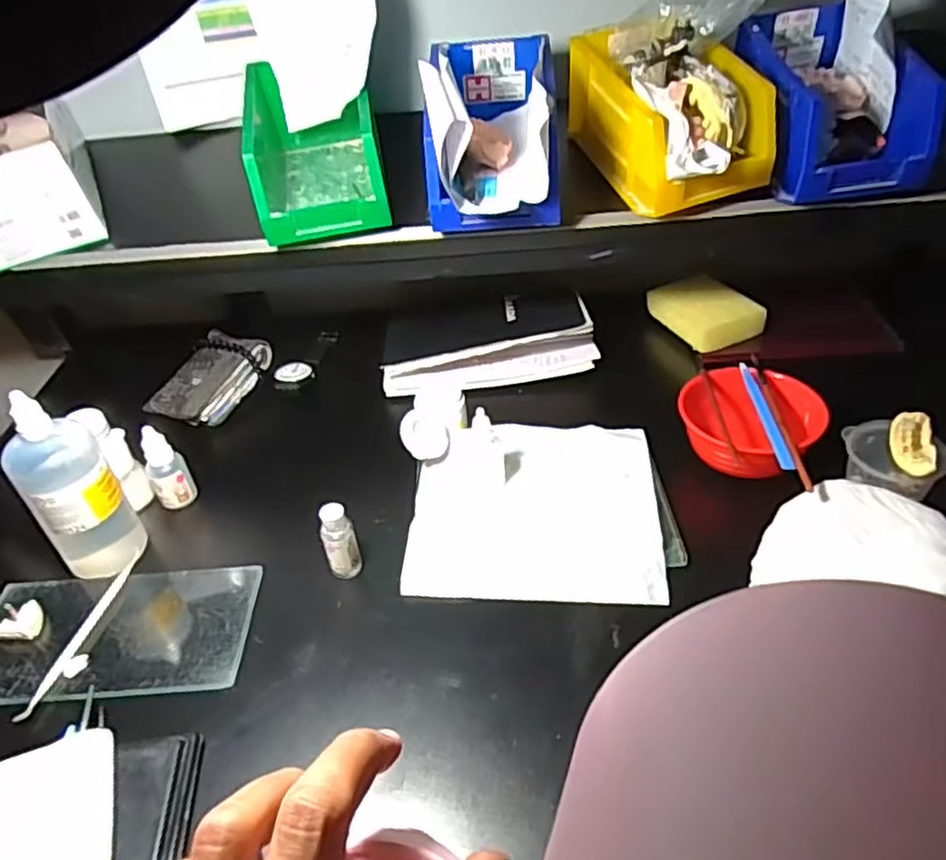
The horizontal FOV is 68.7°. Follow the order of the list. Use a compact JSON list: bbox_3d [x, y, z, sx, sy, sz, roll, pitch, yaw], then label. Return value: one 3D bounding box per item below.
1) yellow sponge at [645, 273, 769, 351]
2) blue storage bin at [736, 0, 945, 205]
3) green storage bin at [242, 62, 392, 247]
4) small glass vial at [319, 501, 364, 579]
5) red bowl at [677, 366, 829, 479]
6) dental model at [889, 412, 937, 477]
[{"bbox_3d":[0.241,-0.128,0.735,0.084,0.027,0.107,-21,42,-17],"label":"yellow sponge"},{"bbox_3d":[0.276,-0.257,0.546,0.098,0.104,0.155,-10,39,-5],"label":"blue storage bin"},{"bbox_3d":[-0.133,-0.238,0.587,0.099,0.090,0.168,-10,39,-6],"label":"green storage bin"},{"bbox_3d":[-0.097,0.082,0.508,0.023,0.057,0.022,-16,40,-12],"label":"small glass vial"},{"bbox_3d":[0.223,-0.005,0.571,0.096,0.050,0.102,-3,39,3],"label":"red bowl"},{"bbox_3d":[0.320,0.013,0.505,0.027,0.024,0.056,12,43,21],"label":"dental model"}]

